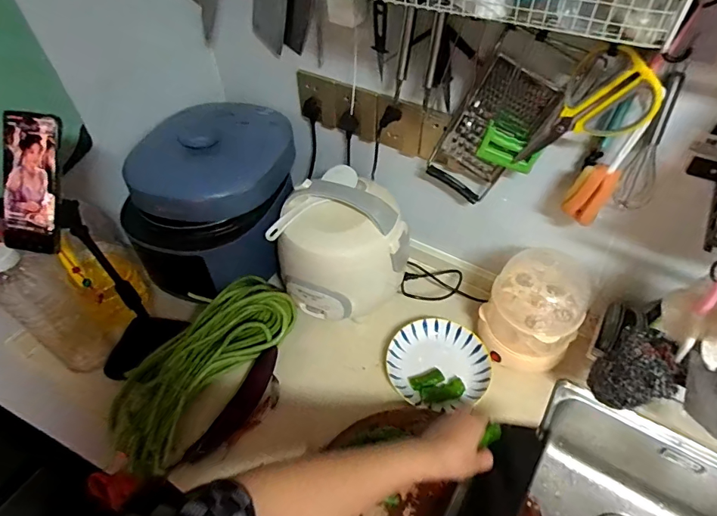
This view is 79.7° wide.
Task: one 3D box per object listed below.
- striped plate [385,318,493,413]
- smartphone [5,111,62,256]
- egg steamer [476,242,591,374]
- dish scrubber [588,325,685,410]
[{"bbox_3d":[0.137,0.183,0.748,0.168,0.034,0.157,-1,49,1],"label":"striped plate"},{"bbox_3d":[-0.387,-0.089,0.507,0.075,0.159,0.018,12,8,4],"label":"smartphone"},{"bbox_3d":[0.286,0.090,0.707,0.139,0.186,0.128,-11,50,-9],"label":"egg steamer"},{"bbox_3d":[0.372,0.151,0.574,0.100,0.063,0.088,-29,54,-22],"label":"dish scrubber"}]

